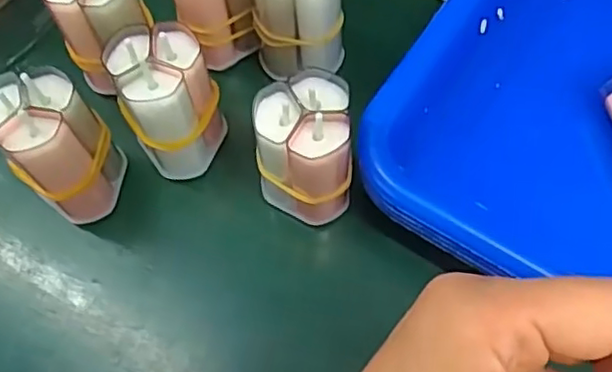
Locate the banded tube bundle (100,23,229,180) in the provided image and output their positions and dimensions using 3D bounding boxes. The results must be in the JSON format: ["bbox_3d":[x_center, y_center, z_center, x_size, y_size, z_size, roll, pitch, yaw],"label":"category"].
[{"bbox_3d":[-0.050,-0.030,0.246,0.033,0.068,0.029,-18,67,-6],"label":"banded tube bundle"}]

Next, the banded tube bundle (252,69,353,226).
[{"bbox_3d":[0.000,-0.012,0.240,0.034,0.060,0.033,-5,66,0],"label":"banded tube bundle"}]

